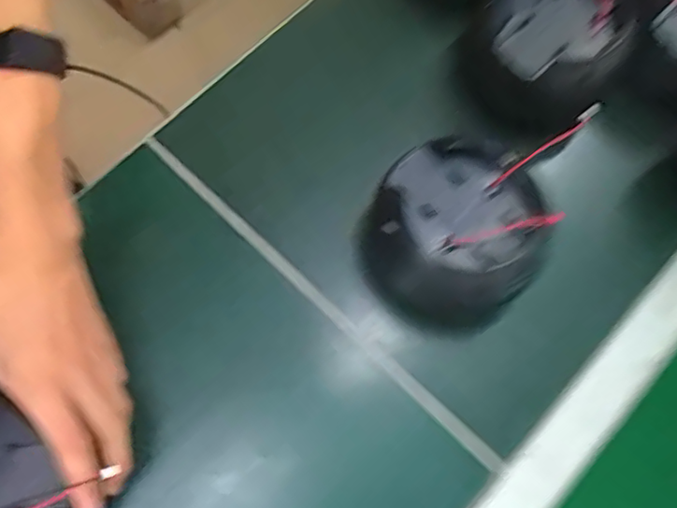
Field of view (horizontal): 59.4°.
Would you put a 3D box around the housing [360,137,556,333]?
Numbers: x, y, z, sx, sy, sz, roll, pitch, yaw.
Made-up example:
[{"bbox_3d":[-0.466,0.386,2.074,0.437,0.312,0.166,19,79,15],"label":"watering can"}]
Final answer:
[{"bbox_3d":[0.084,-0.009,0.456,0.124,0.096,0.120,0,74,-2],"label":"housing"}]

